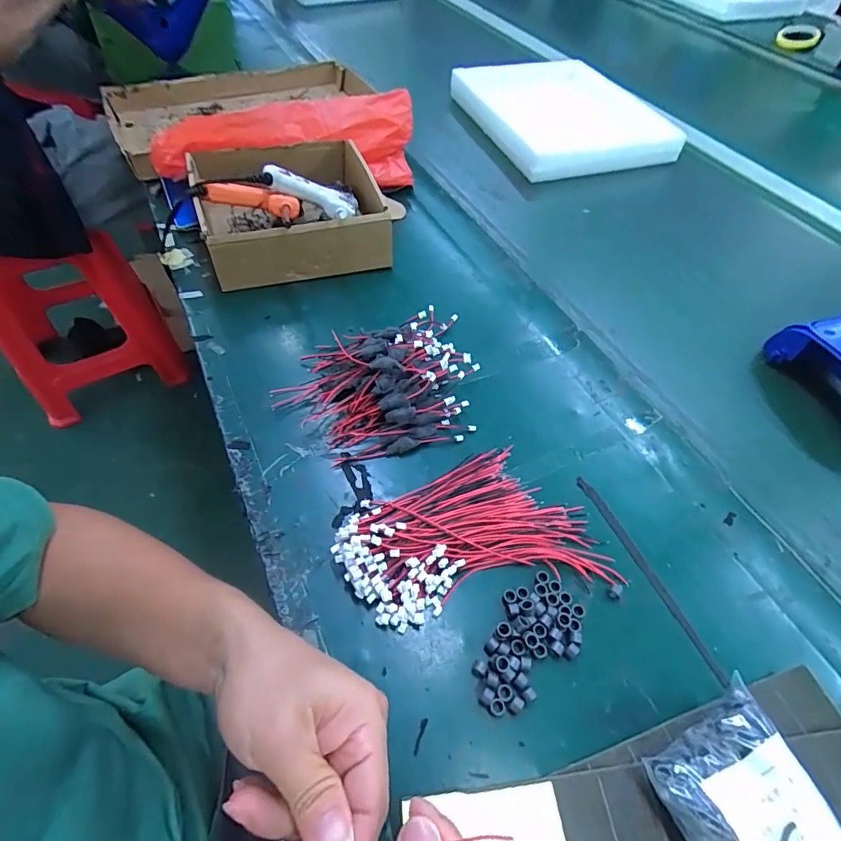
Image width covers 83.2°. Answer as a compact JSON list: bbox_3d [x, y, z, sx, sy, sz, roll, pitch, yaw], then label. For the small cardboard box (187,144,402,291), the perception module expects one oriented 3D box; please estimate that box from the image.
[{"bbox_3d":[-0.147,-0.271,0.605,0.252,0.092,0.200,-9,55,-12],"label":"small cardboard box"}]

